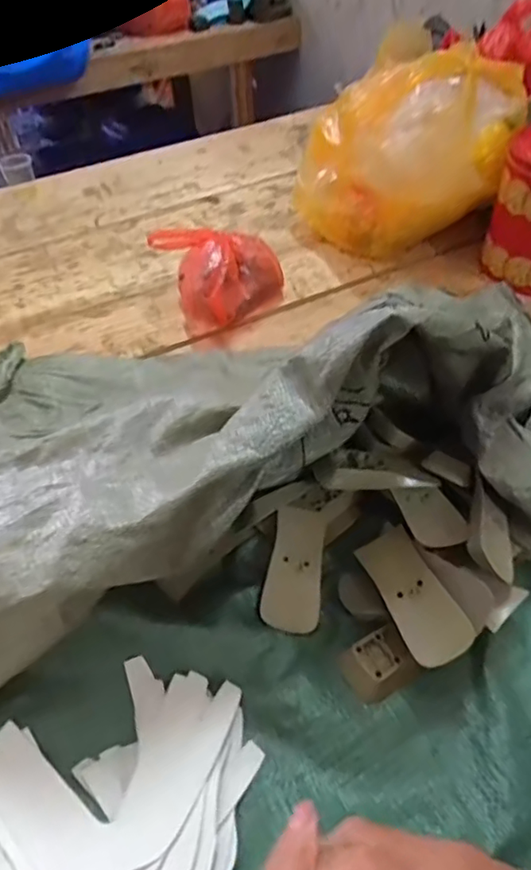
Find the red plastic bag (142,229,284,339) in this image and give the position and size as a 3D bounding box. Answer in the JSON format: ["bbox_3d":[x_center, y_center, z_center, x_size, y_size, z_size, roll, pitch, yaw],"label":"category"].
[{"bbox_3d":[-0.063,-0.220,0.753,0.152,0.088,0.158,30,57,28],"label":"red plastic bag"}]

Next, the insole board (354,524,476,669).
[{"bbox_3d":[0.113,0.121,0.434,0.046,0.004,0.110,-32,44,3],"label":"insole board"}]

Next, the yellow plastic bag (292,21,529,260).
[{"bbox_3d":[0.178,-0.380,0.761,0.152,0.248,0.270,-38,57,-25],"label":"yellow plastic bag"}]

